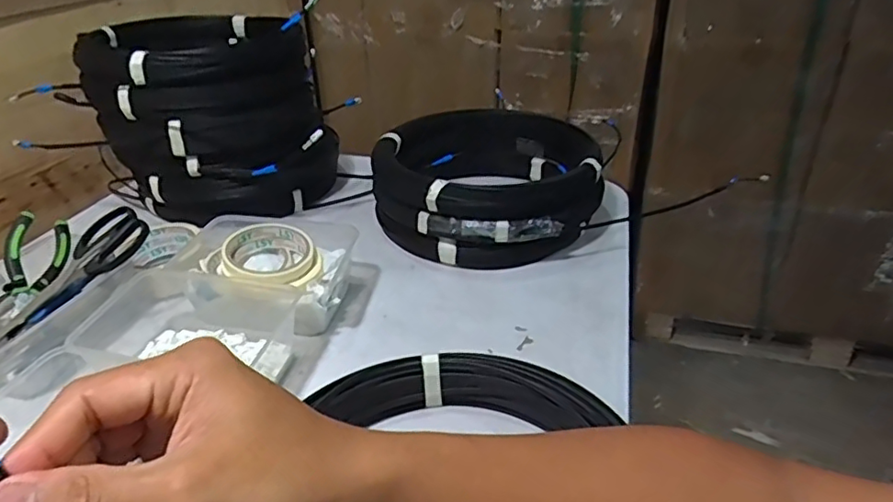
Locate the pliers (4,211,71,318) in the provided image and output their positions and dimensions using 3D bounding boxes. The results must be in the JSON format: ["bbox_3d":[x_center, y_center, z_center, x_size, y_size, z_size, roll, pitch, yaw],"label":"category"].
[{"bbox_3d":[-0.419,0.012,0.604,0.053,0.013,0.107,16,59,-39],"label":"pliers"}]

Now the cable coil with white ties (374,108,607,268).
[{"bbox_3d":[0.053,-0.090,0.777,0.286,0.103,0.271,2,31,6],"label":"cable coil with white ties"}]

